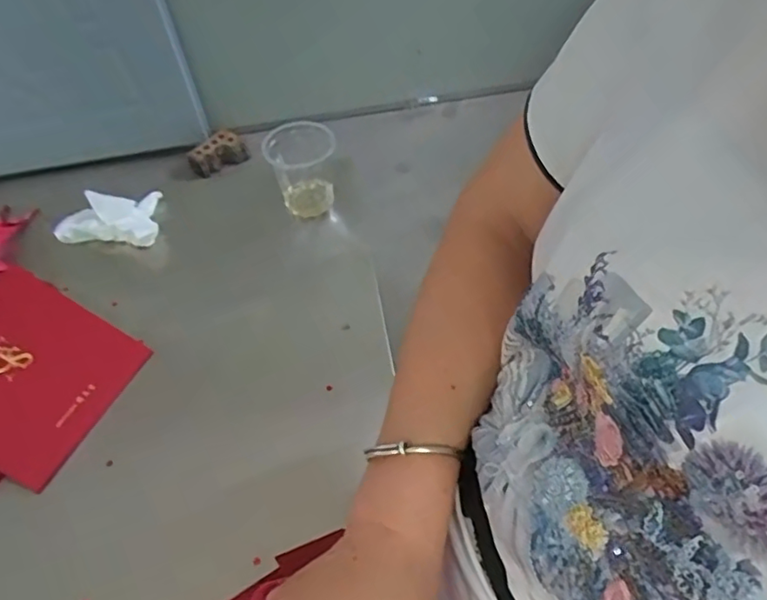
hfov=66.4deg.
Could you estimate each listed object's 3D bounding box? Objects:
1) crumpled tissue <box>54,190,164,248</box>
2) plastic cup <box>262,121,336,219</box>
[{"bbox_3d":[-0.289,-0.084,0.617,0.103,0.022,0.076,-6,51,0],"label":"crumpled tissue"},{"bbox_3d":[-0.082,-0.135,0.604,0.065,0.074,0.066,-3,51,3],"label":"plastic cup"}]

